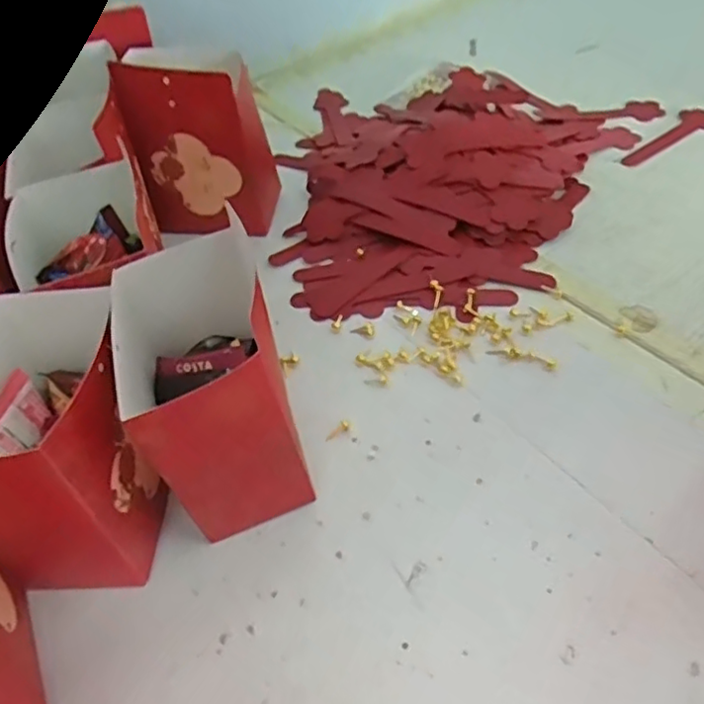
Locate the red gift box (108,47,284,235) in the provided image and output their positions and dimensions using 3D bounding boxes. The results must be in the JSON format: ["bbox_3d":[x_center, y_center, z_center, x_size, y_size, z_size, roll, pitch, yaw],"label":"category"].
[{"bbox_3d":[-0.121,-0.171,0.523,0.091,0.138,0.071,1,48,8],"label":"red gift box"}]

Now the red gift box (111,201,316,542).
[{"bbox_3d":[-0.073,0.021,0.358,0.074,0.127,0.115,-14,48,-6],"label":"red gift box"}]

